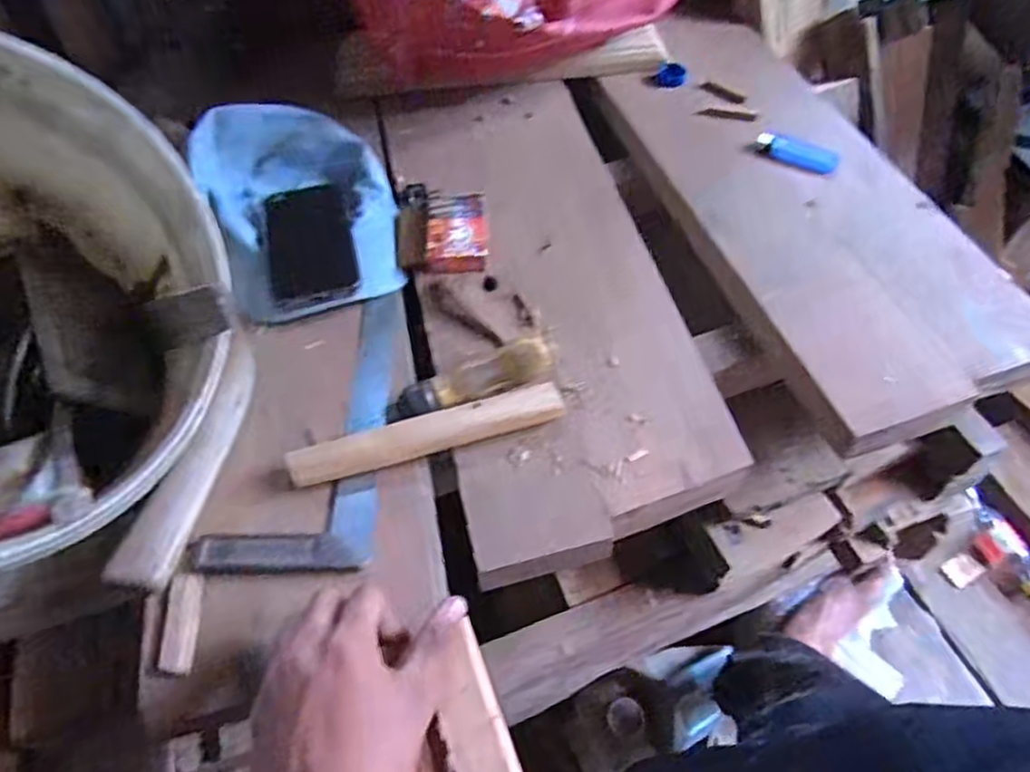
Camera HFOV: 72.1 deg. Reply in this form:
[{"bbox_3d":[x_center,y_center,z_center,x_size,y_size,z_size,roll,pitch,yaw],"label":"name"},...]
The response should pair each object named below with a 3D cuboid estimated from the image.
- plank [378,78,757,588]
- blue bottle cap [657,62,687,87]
[{"bbox_3d":[0.015,-0.118,0.638,0.210,0.015,0.563,-11,54,-7],"label":"plank"},{"bbox_3d":[0.183,-0.363,0.821,0.033,0.015,0.033,0,54,0],"label":"blue bottle cap"}]

